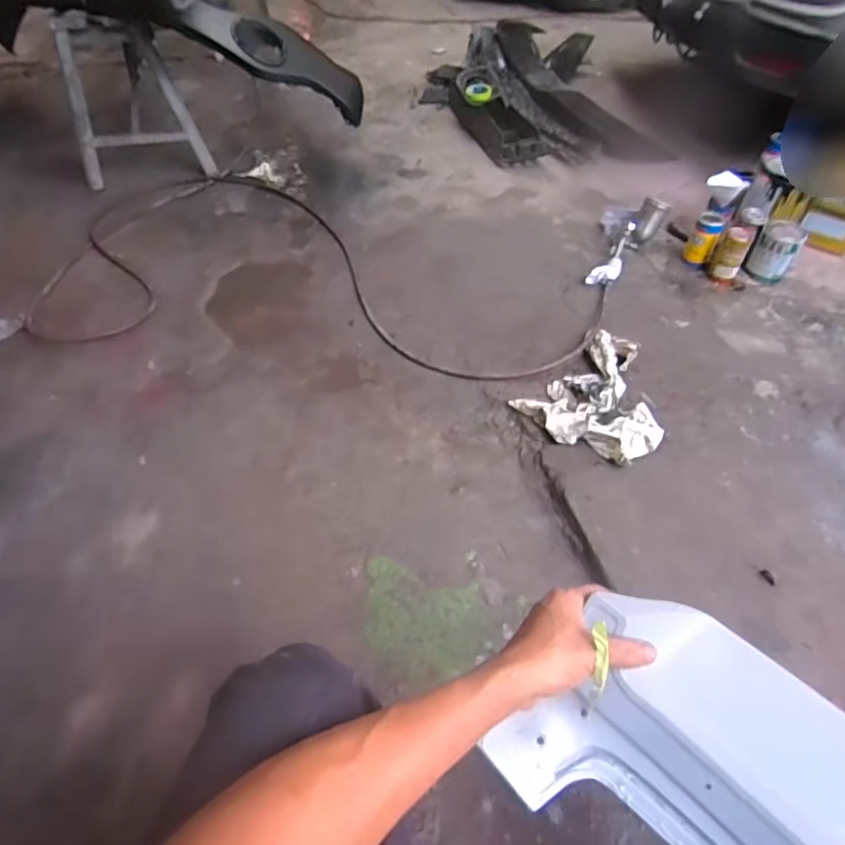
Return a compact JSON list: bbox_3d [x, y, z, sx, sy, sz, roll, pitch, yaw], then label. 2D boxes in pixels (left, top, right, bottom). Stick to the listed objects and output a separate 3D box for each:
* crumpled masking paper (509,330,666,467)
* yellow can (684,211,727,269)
[{"bbox_3d":[0.399,-0.063,1.213,0.300,0.064,0.326,32,58,25],"label":"crumpled masking paper"},{"bbox_3d":[0.775,-0.506,1.527,0.075,0.123,0.096,24,55,20],"label":"yellow can"}]

